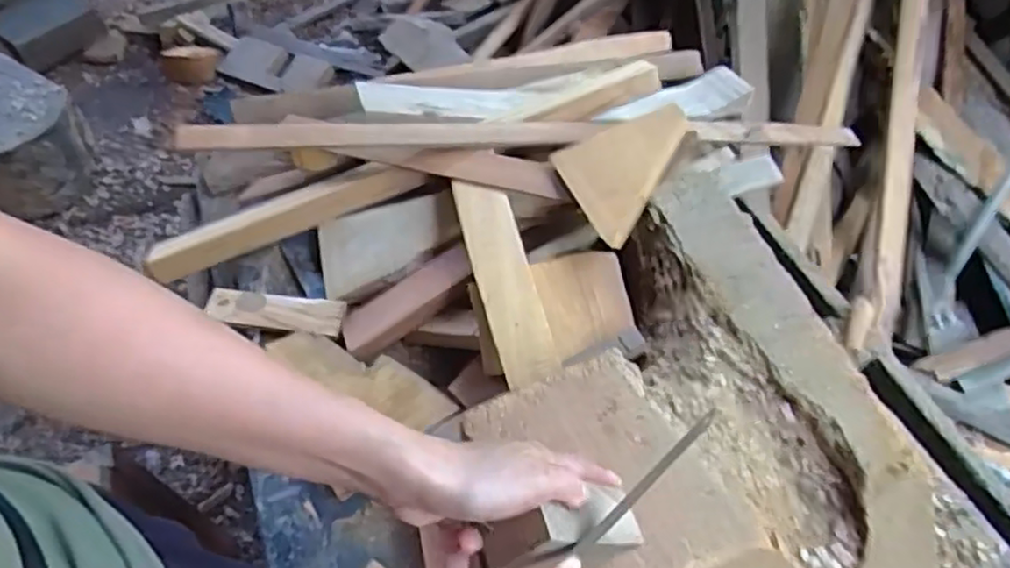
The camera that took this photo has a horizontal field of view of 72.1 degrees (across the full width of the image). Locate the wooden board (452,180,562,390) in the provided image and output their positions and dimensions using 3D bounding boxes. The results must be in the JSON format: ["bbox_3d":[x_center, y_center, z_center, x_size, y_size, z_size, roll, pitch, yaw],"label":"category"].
[{"bbox_3d":[-0.002,-0.007,0.666,0.053,0.015,0.237,-13,57,-7],"label":"wooden board"}]

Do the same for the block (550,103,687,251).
[{"bbox_3d":[0.126,-0.119,0.686,0.131,0.013,0.120,-34,58,7],"label":"block"}]

